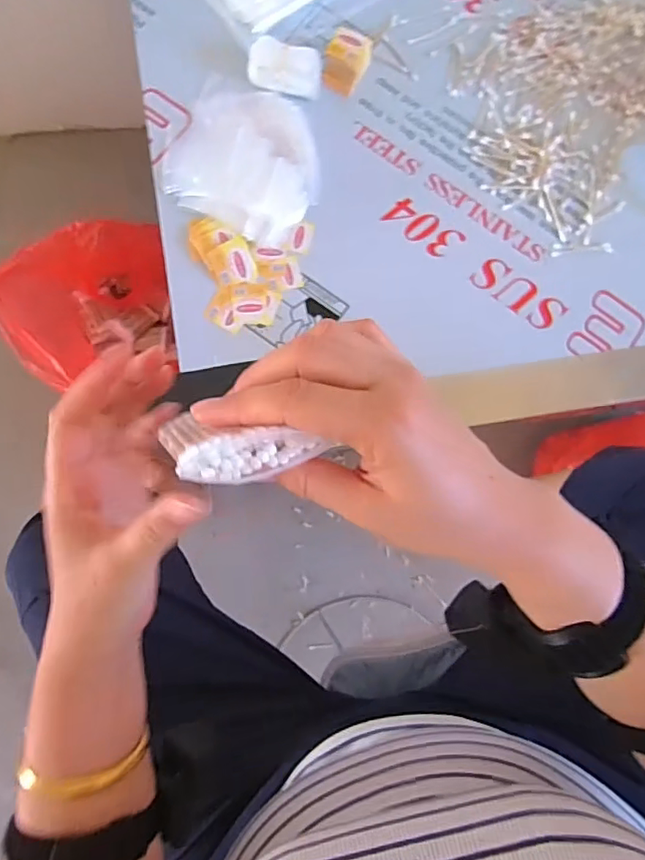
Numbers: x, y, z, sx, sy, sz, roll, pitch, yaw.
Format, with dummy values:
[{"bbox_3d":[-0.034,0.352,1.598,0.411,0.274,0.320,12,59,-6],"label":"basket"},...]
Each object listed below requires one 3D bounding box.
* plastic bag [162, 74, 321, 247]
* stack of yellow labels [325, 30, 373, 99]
[{"bbox_3d":[-0.085,-0.311,0.637,0.170,0.012,0.168,23,80,0],"label":"plastic bag"},{"bbox_3d":[0.028,-0.438,0.660,0.045,0.034,0.061,19,80,-1],"label":"stack of yellow labels"}]

